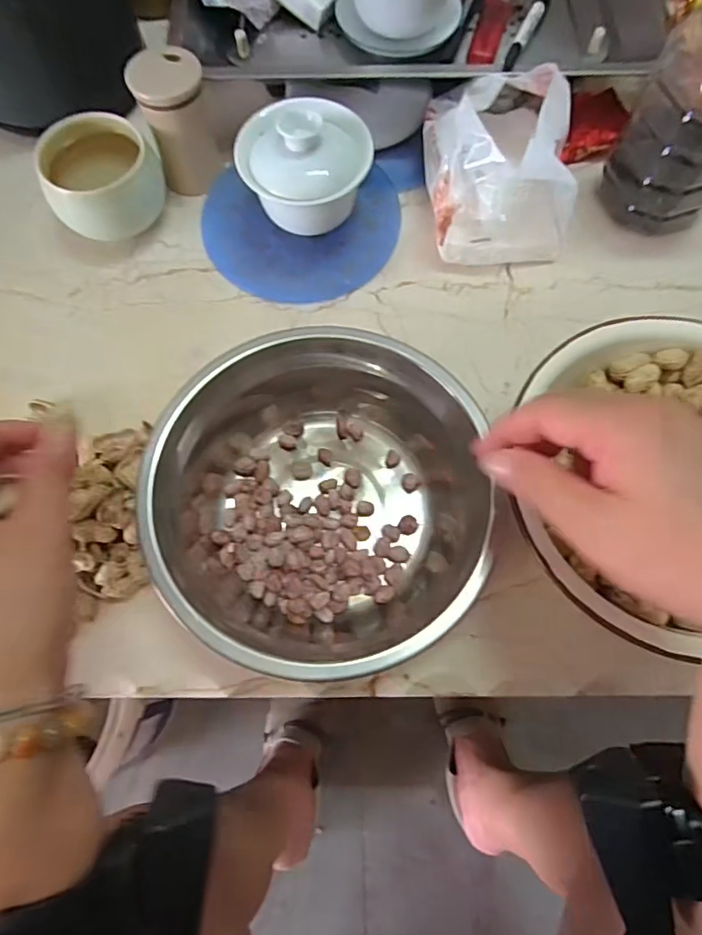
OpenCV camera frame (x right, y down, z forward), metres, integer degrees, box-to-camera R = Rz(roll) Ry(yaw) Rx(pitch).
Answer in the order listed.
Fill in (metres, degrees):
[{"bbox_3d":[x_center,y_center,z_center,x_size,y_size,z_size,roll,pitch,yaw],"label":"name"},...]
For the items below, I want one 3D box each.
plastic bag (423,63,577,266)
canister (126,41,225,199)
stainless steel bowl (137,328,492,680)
[{"bbox_3d":[0.107,-0.228,0.400,0.101,0.084,0.126,-3,70,-2],"label":"plastic bag"},{"bbox_3d":[-0.126,-0.252,0.400,0.047,0.081,0.041,-15,71,-6],"label":"canister"},{"bbox_3d":[-0.008,0.001,0.329,0.198,0.062,0.228,13,71,4],"label":"stainless steel bowl"}]

